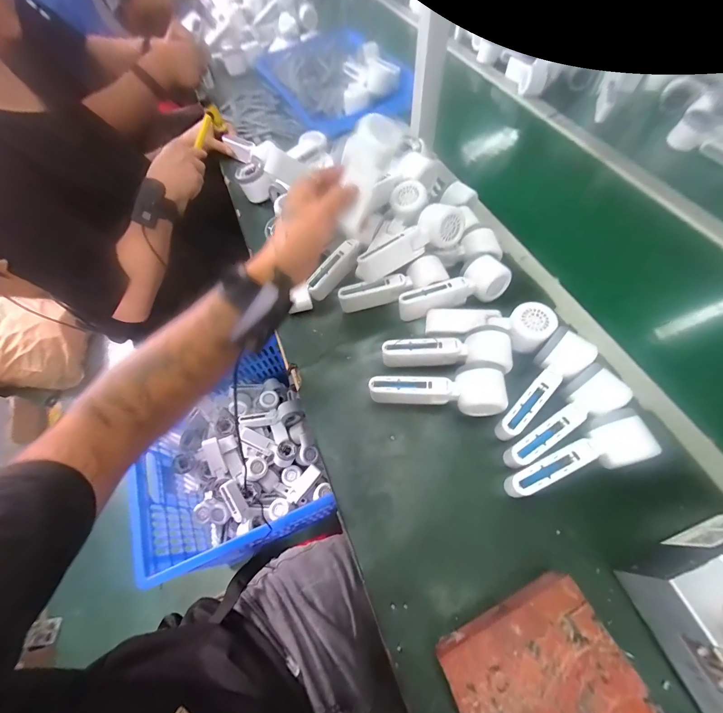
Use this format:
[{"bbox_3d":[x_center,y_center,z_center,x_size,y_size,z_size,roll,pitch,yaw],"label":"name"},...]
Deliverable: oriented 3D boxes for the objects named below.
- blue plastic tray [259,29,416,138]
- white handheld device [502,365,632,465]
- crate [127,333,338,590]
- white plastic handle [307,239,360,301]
[{"bbox_3d":[-0.071,-0.748,0.840,0.312,0.058,0.437,-28,63,-12],"label":"blue plastic tray"},{"bbox_3d":[0.236,0.075,0.380,0.163,0.054,0.053,-30,63,-13],"label":"white handheld device"},{"bbox_3d":[-0.345,0.273,0.838,0.346,0.262,0.468,-25,62,-11],"label":"crate"},{"bbox_3d":[-0.044,-0.139,0.507,0.023,0.041,0.108,41,91,22],"label":"white plastic handle"}]

